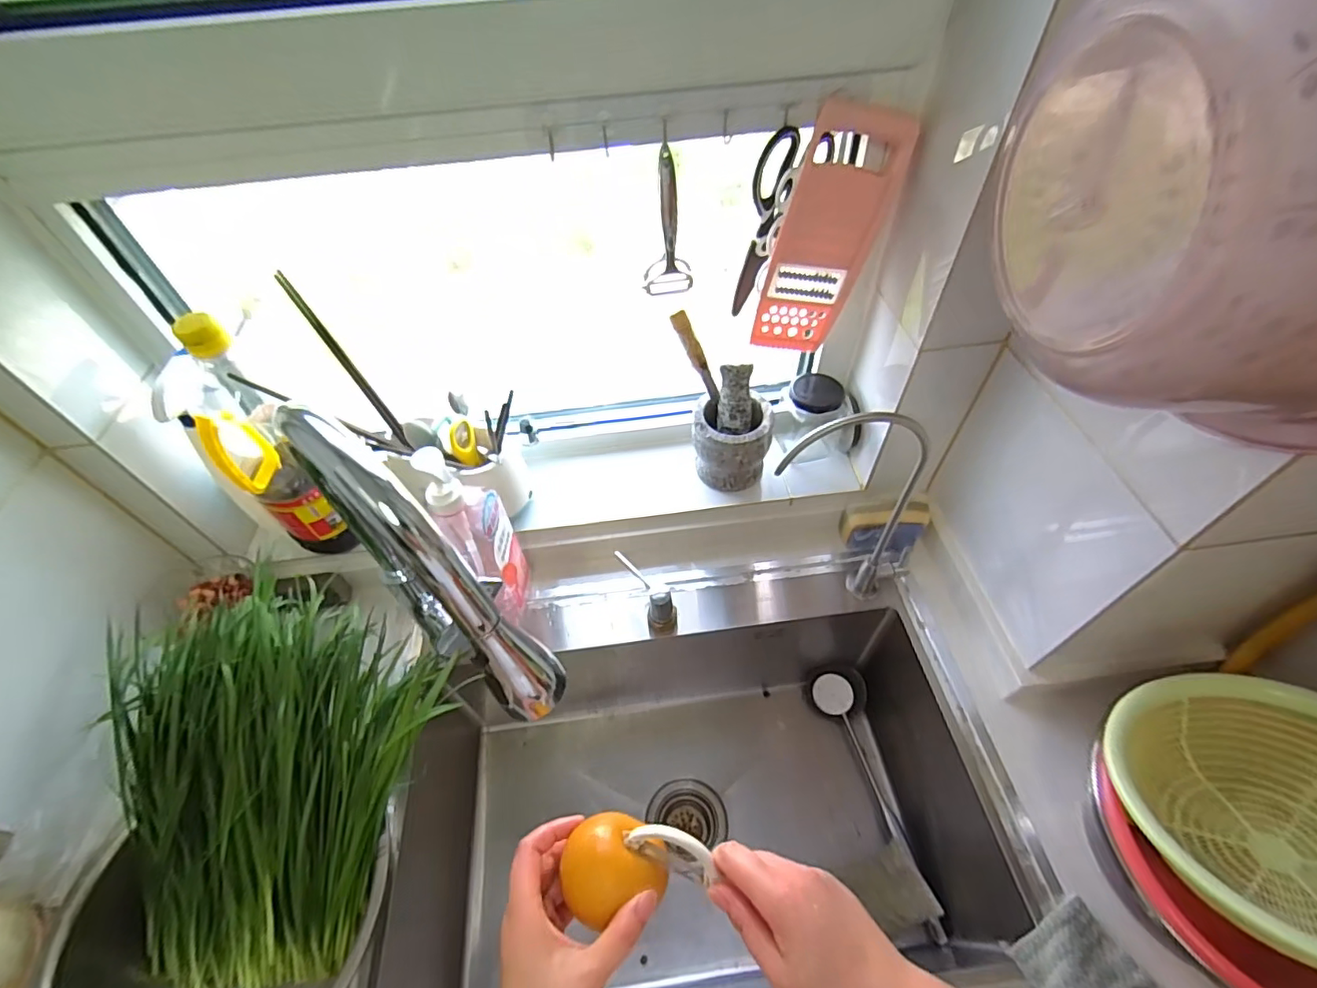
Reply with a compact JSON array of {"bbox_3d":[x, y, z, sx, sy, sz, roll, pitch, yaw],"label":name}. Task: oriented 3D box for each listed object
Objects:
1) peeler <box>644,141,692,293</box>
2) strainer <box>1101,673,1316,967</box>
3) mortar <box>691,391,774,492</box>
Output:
[{"bbox_3d":[0.009,-0.277,0.579,0.052,0.152,0.033,1,52,4],"label":"peeler"},{"bbox_3d":[0.513,0.259,0.440,0.250,0.108,0.250,-10,35,18],"label":"strainer"},{"bbox_3d":[0.095,-0.065,0.732,0.102,0.100,0.083,1,52,3],"label":"mortar"}]

